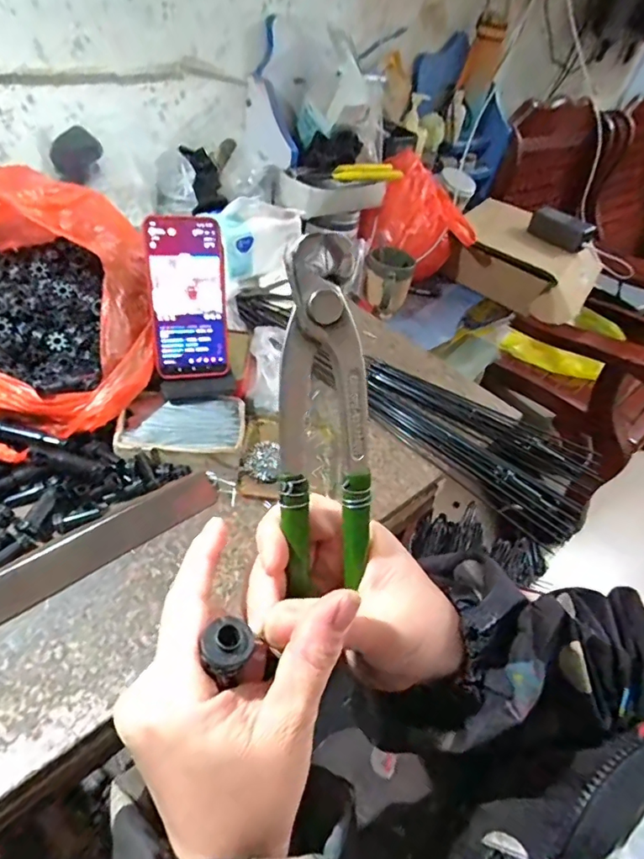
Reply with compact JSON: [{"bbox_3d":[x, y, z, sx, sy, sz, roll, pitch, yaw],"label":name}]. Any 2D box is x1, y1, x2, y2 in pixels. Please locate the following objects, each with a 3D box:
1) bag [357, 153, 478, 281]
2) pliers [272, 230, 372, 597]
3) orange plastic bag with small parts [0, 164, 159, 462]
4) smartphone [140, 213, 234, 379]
[{"bbox_3d":[0.169,-0.388,0.937,0.202,0.185,0.137,-3,45,-11],"label":"bag"},{"bbox_3d":[0.001,0.001,0.200,0.035,0.146,0.012,-8,20,-15],"label":"pliers"},{"bbox_3d":[-0.289,-0.136,0.503,0.216,0.147,0.267,-26,53,-30],"label":"orange plastic bag with small parts"},{"bbox_3d":[-0.140,-0.138,0.521,0.082,0.162,0.009,-7,16,-15],"label":"smartphone"}]

